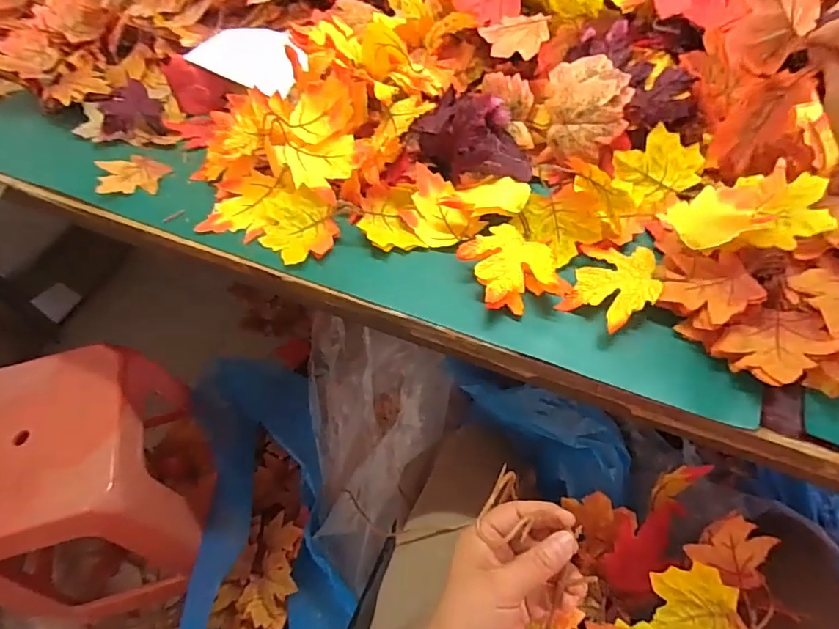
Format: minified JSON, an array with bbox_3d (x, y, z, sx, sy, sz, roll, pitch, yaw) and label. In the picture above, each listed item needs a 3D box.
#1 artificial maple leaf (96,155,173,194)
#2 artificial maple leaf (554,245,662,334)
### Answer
[{"bbox_3d":[-0.347,-0.177,0.627,0.075,0.017,0.079,-12,55,-4],"label":"artificial maple leaf"},{"bbox_3d":[0.175,-0.024,0.470,0.075,0.027,0.089,24,60,19],"label":"artificial maple leaf"}]

